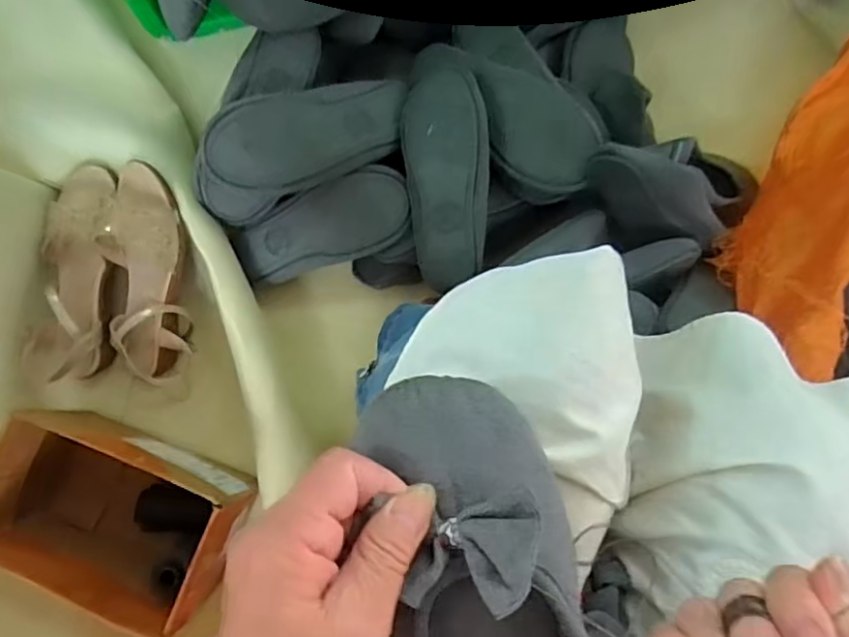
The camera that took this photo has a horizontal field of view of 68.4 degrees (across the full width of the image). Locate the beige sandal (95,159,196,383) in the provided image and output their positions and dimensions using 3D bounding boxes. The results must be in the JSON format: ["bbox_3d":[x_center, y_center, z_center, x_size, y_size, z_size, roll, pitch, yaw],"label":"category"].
[{"bbox_3d":[-0.320,-0.047,0.714,0.092,0.054,0.250,3,105,-1],"label":"beige sandal"}]

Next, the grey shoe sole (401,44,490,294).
[{"bbox_3d":[0.025,-0.168,0.682,0.094,0.030,0.234,1,97,24],"label":"grey shoe sole"}]

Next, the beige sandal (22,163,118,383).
[{"bbox_3d":[-0.399,-0.053,0.718,0.091,0.063,0.248,9,95,0],"label":"beige sandal"}]

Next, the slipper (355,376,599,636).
[{"bbox_3d":[0.035,0.142,0.270,0.084,0.051,0.233,-16,95,-3],"label":"slipper"}]

